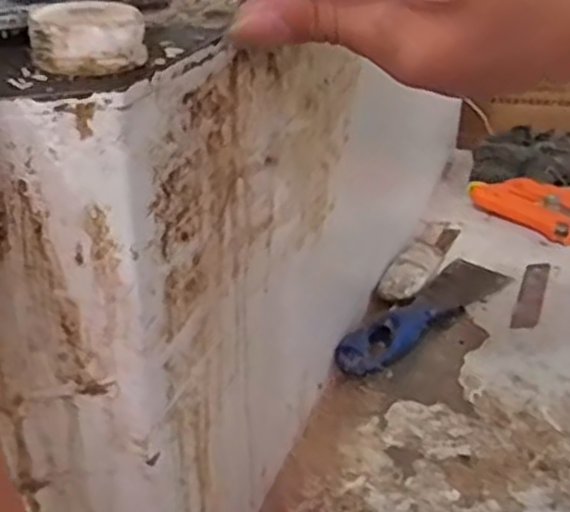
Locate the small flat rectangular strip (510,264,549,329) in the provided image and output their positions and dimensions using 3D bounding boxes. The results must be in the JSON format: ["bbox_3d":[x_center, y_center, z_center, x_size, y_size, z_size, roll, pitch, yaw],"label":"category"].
[{"bbox_3d":[0.185,0.027,0.588,0.018,0.004,0.100,13,31,18],"label":"small flat rectangular strip"}]

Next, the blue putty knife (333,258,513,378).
[{"bbox_3d":[0.100,0.035,0.555,0.042,0.017,0.184,24,36,33],"label":"blue putty knife"}]

